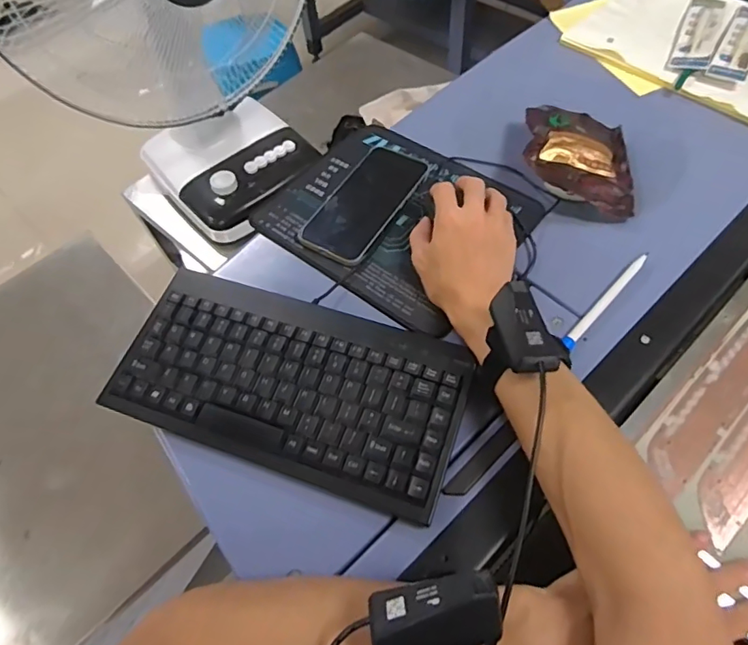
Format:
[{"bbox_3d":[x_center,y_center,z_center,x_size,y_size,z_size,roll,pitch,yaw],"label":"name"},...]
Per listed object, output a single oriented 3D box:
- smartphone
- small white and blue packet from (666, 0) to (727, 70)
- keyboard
[{"bbox_3d":[-0.007,-0.131,0.542,0.076,0.012,0.161,26,65,19],"label":"smartphone"},{"bbox_3d":[0.422,-0.382,0.656,0.047,0.012,0.175,22,63,17],"label":"small white and blue packet"},{"bbox_3d":[-0.073,0.049,0.434,0.291,0.032,0.142,16,62,13],"label":"keyboard"}]

